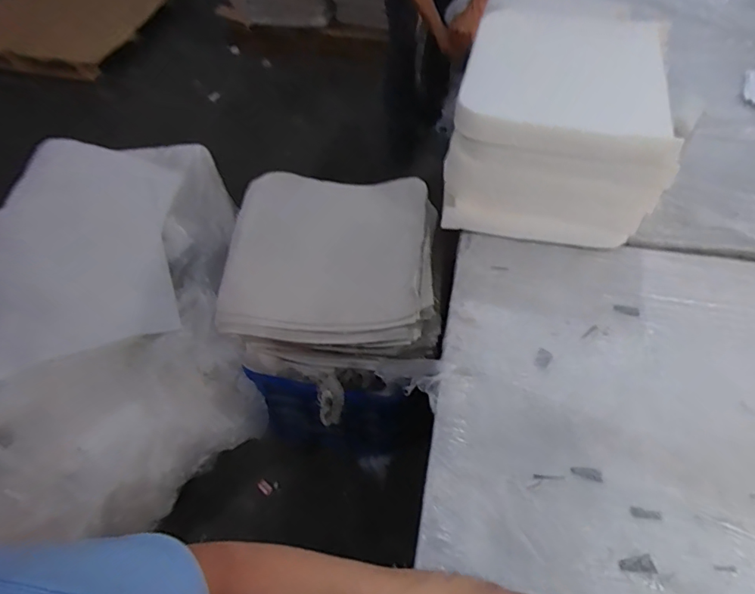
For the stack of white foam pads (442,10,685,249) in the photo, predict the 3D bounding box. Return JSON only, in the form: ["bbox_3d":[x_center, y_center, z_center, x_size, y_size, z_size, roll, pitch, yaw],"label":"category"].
[{"bbox_3d":[0.385,-0.358,1.091,0.415,0.355,0.344,10,55,8],"label":"stack of white foam pads"}]

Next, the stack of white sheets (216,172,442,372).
[{"bbox_3d":[-0.104,-0.074,1.296,0.519,0.243,0.460,4,55,4],"label":"stack of white sheets"}]

